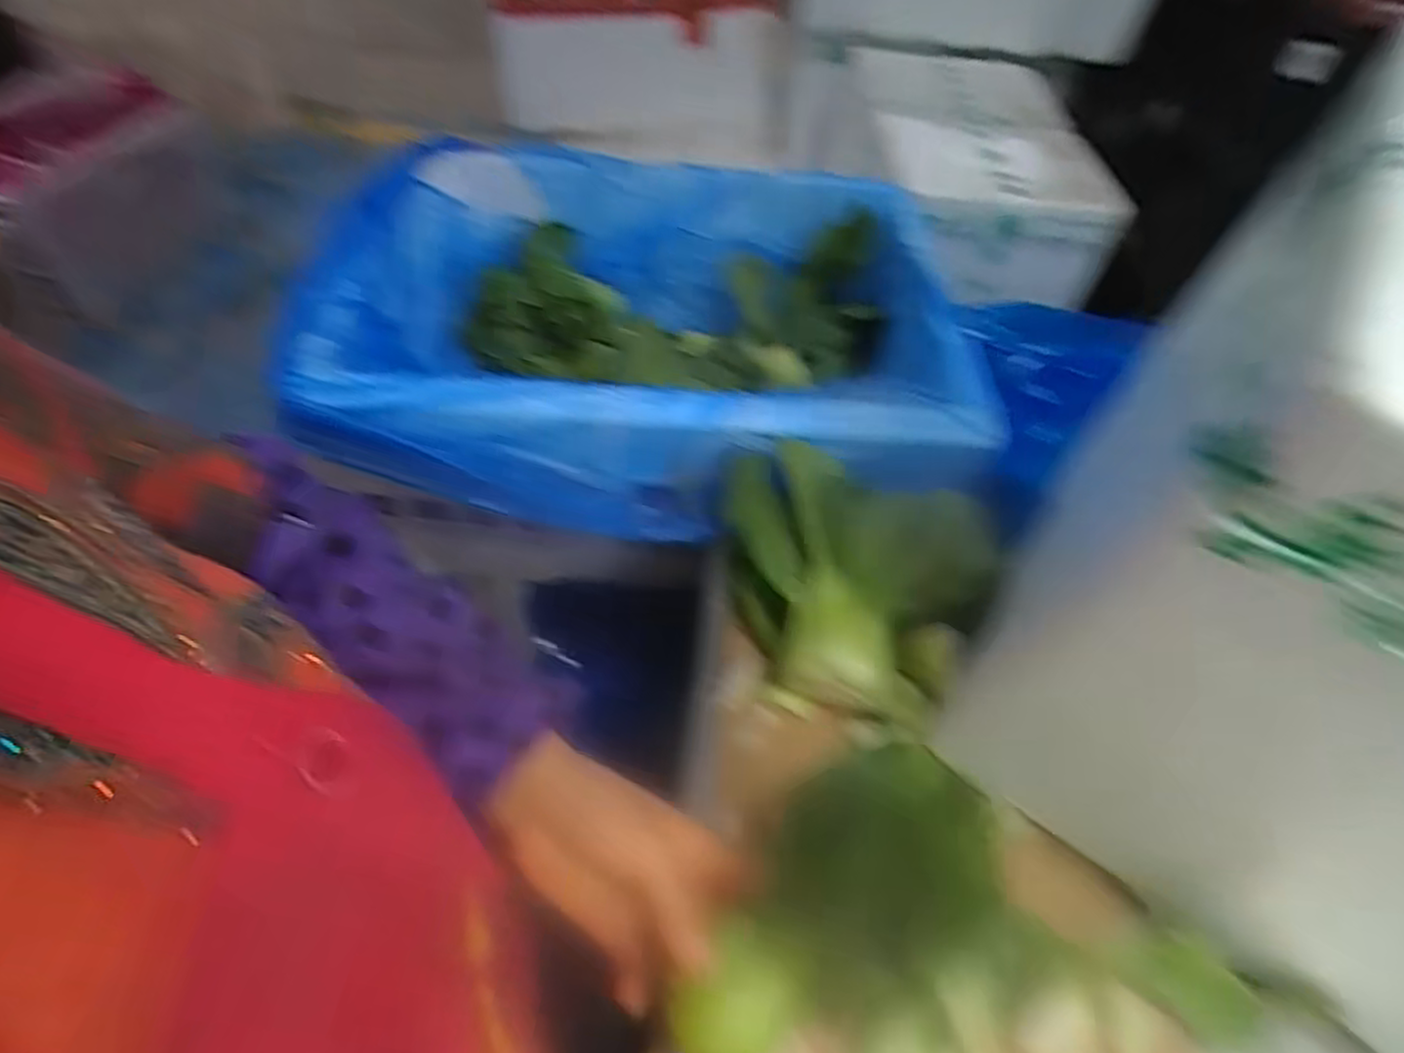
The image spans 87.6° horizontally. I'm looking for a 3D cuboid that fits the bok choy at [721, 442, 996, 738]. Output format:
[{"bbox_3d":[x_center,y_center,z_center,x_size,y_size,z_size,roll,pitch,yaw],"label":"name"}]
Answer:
[{"bbox_3d":[0.107,0.038,0.555,0.211,0.062,0.209,3,52,-3],"label":"bok choy"}]

